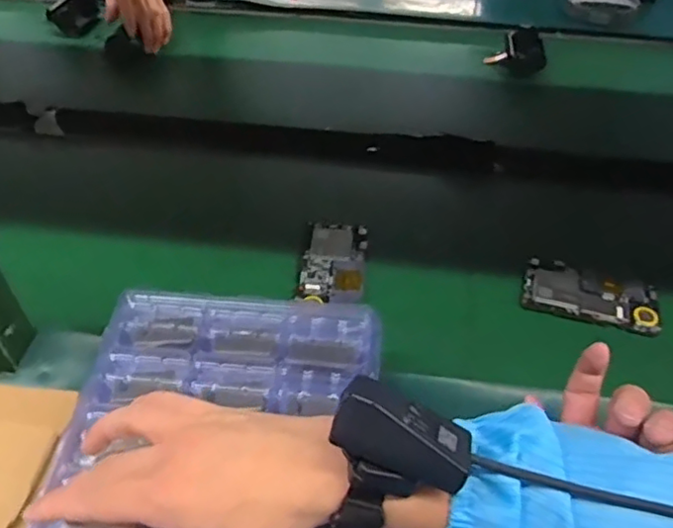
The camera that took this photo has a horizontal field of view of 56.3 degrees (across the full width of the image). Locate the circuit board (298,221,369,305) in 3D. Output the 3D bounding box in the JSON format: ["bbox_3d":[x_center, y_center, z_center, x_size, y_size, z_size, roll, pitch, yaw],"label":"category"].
[{"bbox_3d":[-0.002,-0.003,0.631,0.062,0.009,0.108,4,46,4],"label":"circuit board"}]

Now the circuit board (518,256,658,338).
[{"bbox_3d":[0.245,0.031,0.608,0.123,0.016,0.065,12,47,13],"label":"circuit board"}]

